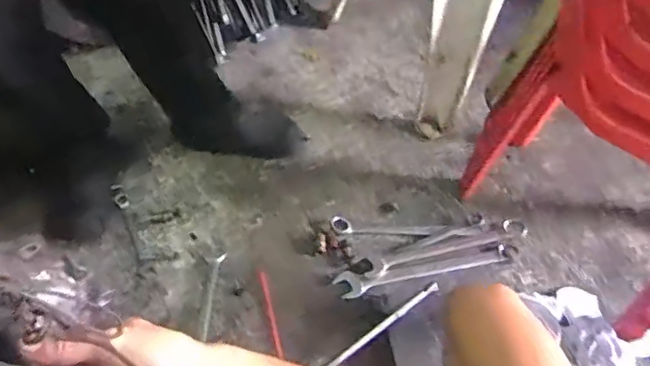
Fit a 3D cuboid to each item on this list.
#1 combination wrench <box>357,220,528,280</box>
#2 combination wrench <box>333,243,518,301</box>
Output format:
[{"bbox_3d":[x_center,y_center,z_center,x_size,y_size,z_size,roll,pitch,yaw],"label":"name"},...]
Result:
[{"bbox_3d":[0.236,0.129,1.142,0.359,0.015,0.040,-13,52,-15],"label":"combination wrench"},{"bbox_3d":[0.203,0.163,1.122,0.370,0.015,0.050,-11,51,-13],"label":"combination wrench"}]

